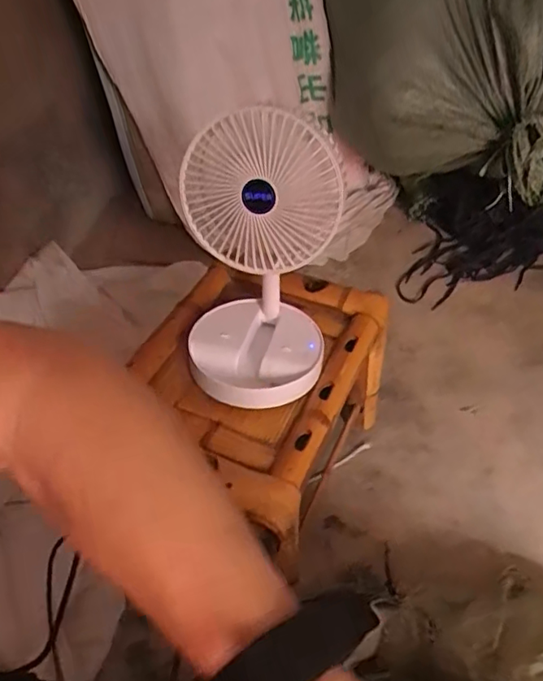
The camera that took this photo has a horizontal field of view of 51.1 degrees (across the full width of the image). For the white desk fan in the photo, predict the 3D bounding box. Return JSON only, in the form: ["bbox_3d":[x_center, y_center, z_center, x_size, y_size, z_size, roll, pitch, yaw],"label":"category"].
[{"bbox_3d":[-0.017,-0.079,0.600,0.165,0.284,0.155,-6,47,-5],"label":"white desk fan"}]

